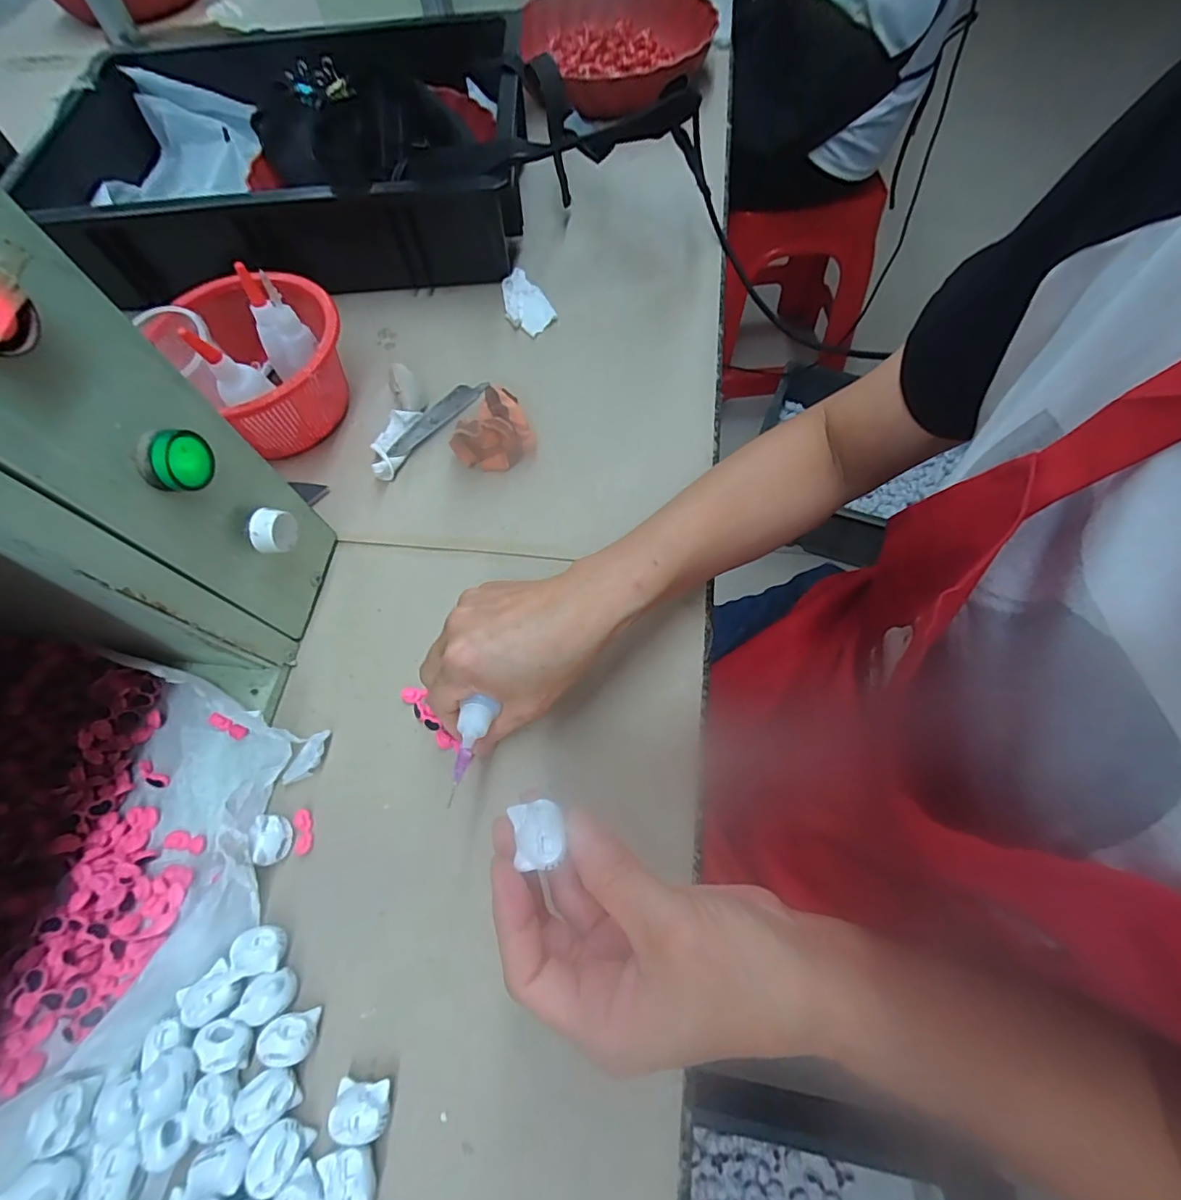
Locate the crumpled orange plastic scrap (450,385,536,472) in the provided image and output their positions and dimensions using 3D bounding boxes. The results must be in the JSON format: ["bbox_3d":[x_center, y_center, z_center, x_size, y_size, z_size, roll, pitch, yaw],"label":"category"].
[{"bbox_3d":[-0.069,-0.132,0.415,0.048,0.033,0.063,32,71,16],"label":"crumpled orange plastic scrap"}]

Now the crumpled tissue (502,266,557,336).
[{"bbox_3d":[-0.062,-0.276,0.495,0.038,0.008,0.083,-23,66,-7],"label":"crumpled tissue"}]

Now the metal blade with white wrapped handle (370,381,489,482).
[{"bbox_3d":[-0.135,-0.147,0.438,0.035,0.011,0.119,38,71,17],"label":"metal blade with white wrapped handle"}]

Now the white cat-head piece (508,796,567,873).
[{"bbox_3d":[-0.021,0.091,0.212,0.019,0.007,0.024,-13,66,-5],"label":"white cat-head piece"}]

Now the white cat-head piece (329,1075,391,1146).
[{"bbox_3d":[-0.106,0.238,0.251,0.026,0.018,0.019,-2,65,2],"label":"white cat-head piece"}]

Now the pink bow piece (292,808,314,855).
[{"bbox_3d":[-0.167,0.134,0.311,0.010,0.004,0.024,-17,65,-4],"label":"pink bow piece"}]

